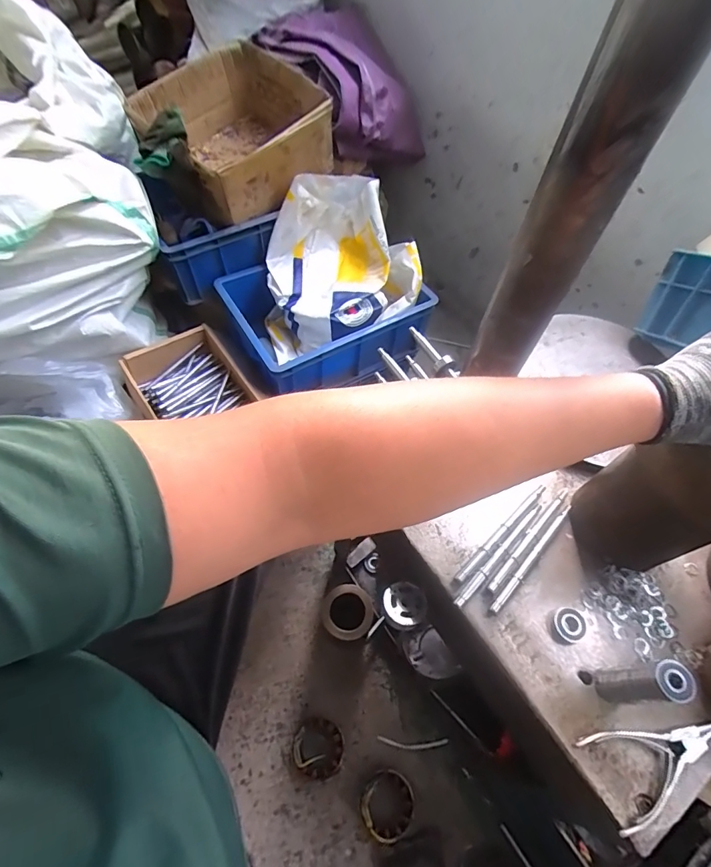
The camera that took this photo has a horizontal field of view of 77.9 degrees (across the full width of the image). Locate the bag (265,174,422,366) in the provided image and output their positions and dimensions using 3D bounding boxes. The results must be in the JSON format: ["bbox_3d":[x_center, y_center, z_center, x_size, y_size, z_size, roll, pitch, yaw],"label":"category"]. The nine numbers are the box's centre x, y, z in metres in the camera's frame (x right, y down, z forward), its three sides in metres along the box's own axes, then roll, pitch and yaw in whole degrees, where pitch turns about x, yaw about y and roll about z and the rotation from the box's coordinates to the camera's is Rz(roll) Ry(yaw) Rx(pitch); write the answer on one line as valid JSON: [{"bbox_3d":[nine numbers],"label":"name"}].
[{"bbox_3d":[-0.035,-0.355,0.954,0.320,0.244,0.288,-6,59,-8],"label":"bag"}]

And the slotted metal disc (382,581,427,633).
[{"bbox_3d":[0.058,0.205,0.526,0.053,0.014,0.051,2,58,-3],"label":"slotted metal disc"}]

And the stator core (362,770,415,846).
[{"bbox_3d":[0.051,0.586,0.694,0.084,0.040,0.082,2,58,-3],"label":"stator core"}]

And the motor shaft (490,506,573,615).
[{"bbox_3d":[0.199,0.138,0.492,0.012,0.009,0.160,40,64,19],"label":"motor shaft"}]

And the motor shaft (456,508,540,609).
[{"bbox_3d":[0.162,0.133,0.489,0.157,0.006,0.012,-39,69,-24],"label":"motor shaft"}]

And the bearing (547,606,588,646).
[{"bbox_3d":[0.222,0.199,0.457,0.040,0.015,0.034,-14,61,-13],"label":"bearing"}]

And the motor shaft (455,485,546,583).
[{"bbox_3d":[0.169,0.111,0.504,0.161,0.007,0.010,-37,68,-23],"label":"motor shaft"}]

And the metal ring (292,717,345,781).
[{"bbox_3d":[-0.061,0.525,0.735,0.087,0.040,0.084,2,58,-3],"label":"metal ring"}]

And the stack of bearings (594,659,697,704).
[{"bbox_3d":[0.258,0.226,0.397,0.034,0.092,0.029,-2,59,-6],"label":"stack of bearings"}]

